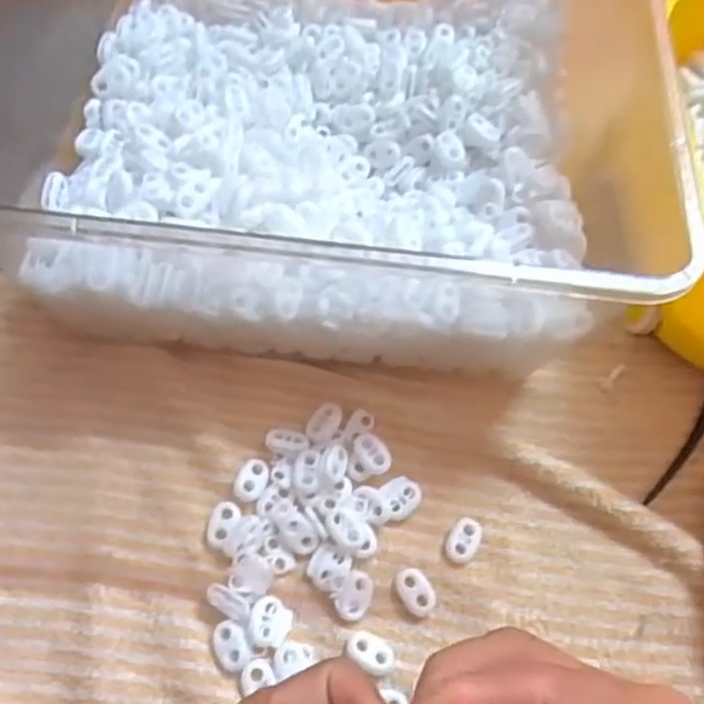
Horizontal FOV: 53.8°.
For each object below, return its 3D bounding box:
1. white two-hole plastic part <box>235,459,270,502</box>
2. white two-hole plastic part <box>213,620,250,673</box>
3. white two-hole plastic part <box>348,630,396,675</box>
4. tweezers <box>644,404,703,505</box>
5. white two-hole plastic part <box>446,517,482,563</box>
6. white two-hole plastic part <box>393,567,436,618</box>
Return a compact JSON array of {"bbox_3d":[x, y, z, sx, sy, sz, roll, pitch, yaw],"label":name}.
[{"bbox_3d":[-0.050,0.064,0.346,0.014,0.006,0.022,21,65,4],"label":"white two-hole plastic part"},{"bbox_3d":[-0.055,0.133,0.314,0.014,0.006,0.021,-21,69,-15],"label":"white two-hole plastic part"},{"bbox_3d":[0.009,0.137,0.319,0.022,0.005,0.015,31,66,9],"label":"white two-hole plastic part"},{"bbox_3d":[0.182,0.050,0.376,0.009,0.008,0.083,36,67,11],"label":"tweezers"},{"bbox_3d":[0.056,0.094,0.346,0.014,0.006,0.023,27,65,7],"label":"white two-hole plastic part"},{"bbox_3d":[0.031,0.115,0.333,0.017,0.005,0.023,-28,70,-17],"label":"white two-hole plastic part"}]

